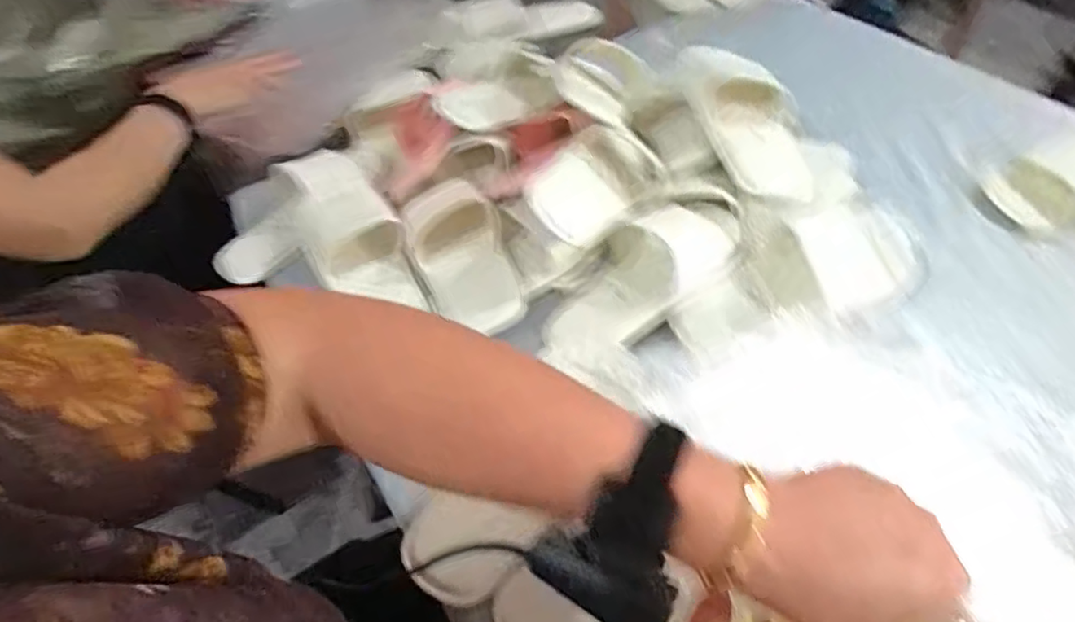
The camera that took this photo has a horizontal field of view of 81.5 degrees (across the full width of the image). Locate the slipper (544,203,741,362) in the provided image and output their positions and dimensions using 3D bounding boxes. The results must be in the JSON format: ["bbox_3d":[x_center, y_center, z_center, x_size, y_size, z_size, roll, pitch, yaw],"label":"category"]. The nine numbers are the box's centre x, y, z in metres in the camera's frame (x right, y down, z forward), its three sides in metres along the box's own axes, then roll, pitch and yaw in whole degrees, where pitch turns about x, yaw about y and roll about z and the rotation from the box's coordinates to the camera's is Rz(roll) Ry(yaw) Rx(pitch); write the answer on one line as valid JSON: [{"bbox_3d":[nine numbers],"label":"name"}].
[{"bbox_3d":[0.102,-0.037,0.620,0.233,0.046,0.101,-40,57,-10],"label":"slipper"}]

